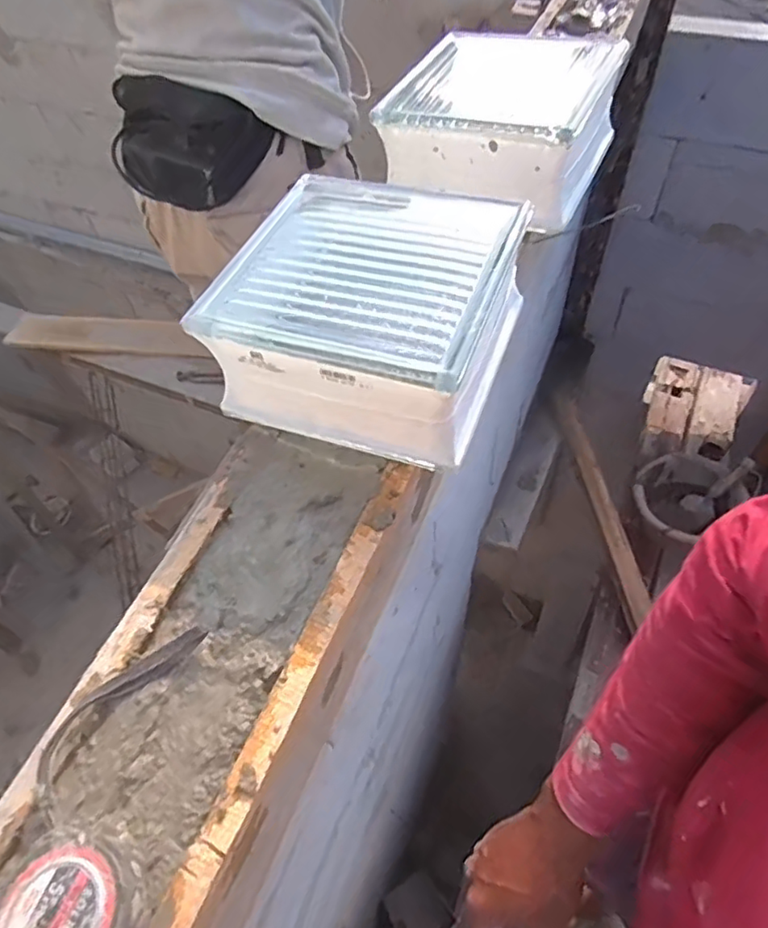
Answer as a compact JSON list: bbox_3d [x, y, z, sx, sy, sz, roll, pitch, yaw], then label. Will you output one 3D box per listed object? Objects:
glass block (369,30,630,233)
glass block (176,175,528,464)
[{"bbox_3d":[0.121,-0.340,0.587,0.187,0.088,0.203,23,59,20],"label":"glass block"},{"bbox_3d":[-0.008,-0.112,0.437,0.197,0.092,0.181,13,56,14],"label":"glass block"}]

